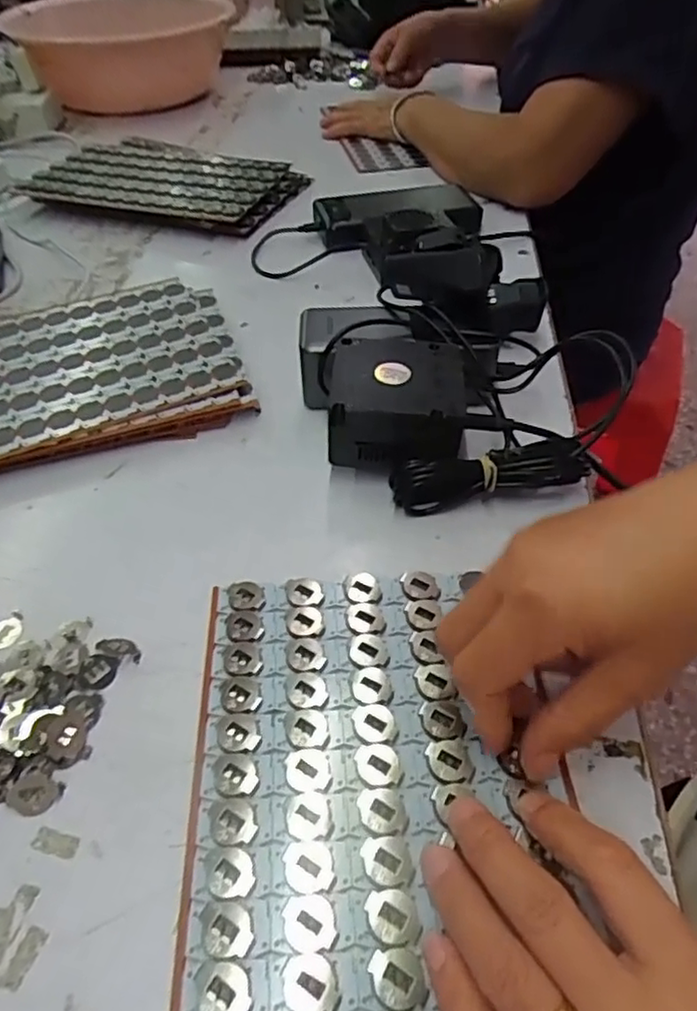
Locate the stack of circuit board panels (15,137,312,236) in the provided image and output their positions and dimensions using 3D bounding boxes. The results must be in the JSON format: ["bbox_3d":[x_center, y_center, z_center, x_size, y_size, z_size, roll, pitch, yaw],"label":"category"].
[{"bbox_3d":[-0.201,-0.367,0.703,0.284,0.015,0.195,14,49,12],"label":"stack of circuit board panels"}]

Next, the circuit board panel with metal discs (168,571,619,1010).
[{"bbox_3d":[0.002,0.131,0.250,0.134,0.009,0.246,0,47,-1],"label":"circuit board panel with metal discs"}]

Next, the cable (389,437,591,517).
[{"bbox_3d":[0.079,-0.015,0.366,0.109,0.035,0.027,-4,48,-5],"label":"cable"}]

